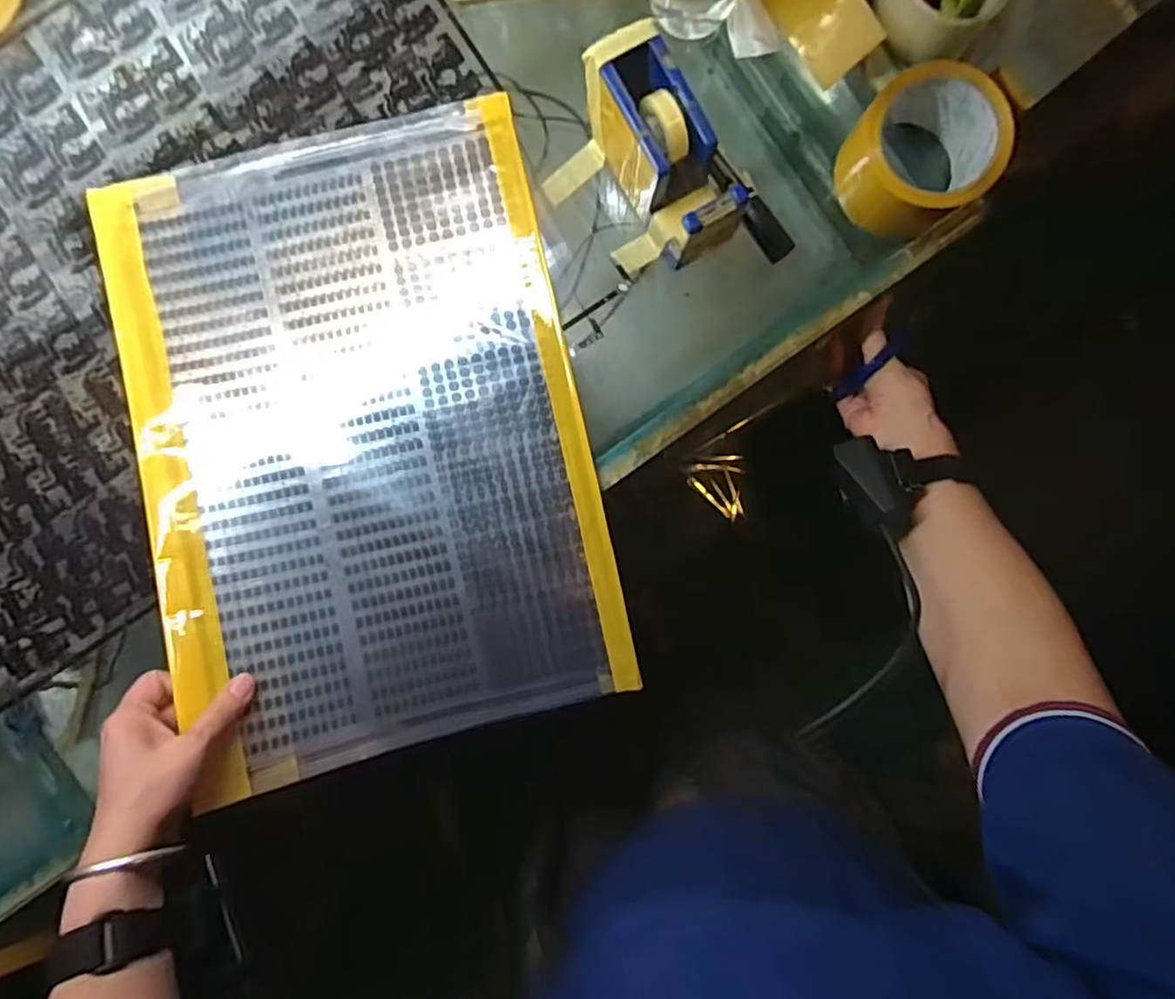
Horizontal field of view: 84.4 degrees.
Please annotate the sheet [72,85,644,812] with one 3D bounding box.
[{"bbox_3d":[-0.165,-0.043,0.475,0.317,0.054,0.454,-14,91,1],"label":"sheet"}]

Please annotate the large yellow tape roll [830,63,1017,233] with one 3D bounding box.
[{"bbox_3d":[0.235,-0.246,0.460,0.094,0.065,0.090,0,91,1],"label":"large yellow tape roll"}]

